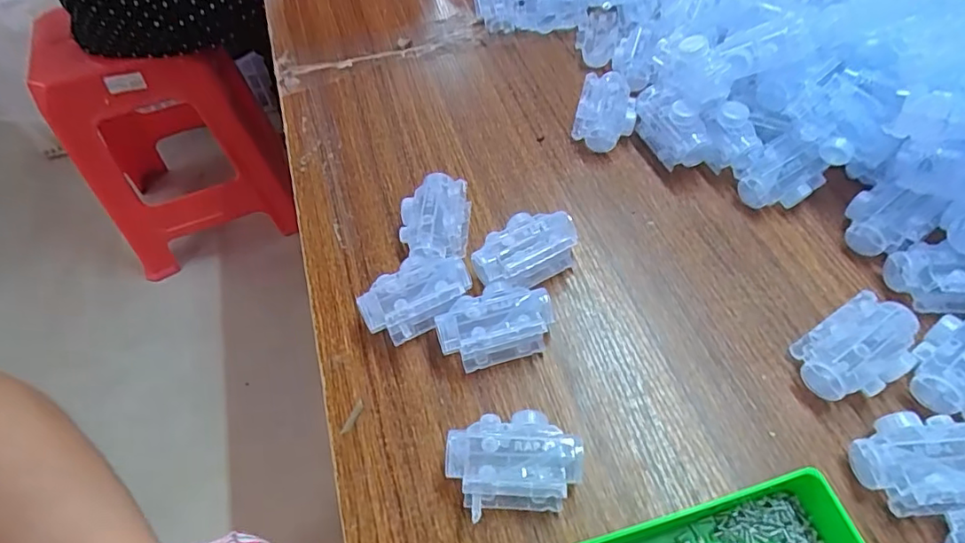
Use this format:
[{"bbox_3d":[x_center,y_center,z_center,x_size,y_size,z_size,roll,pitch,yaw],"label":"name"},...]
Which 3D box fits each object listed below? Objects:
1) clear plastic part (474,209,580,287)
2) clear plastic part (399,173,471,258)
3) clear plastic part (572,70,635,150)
[{"bbox_3d":[0.028,-0.013,0.356,0.069,0.029,0.041,-29,58,-15],"label":"clear plastic part"},{"bbox_3d":[-0.033,-0.035,0.371,0.045,0.029,0.064,0,55,4],"label":"clear plastic part"},{"bbox_3d":[0.100,-0.129,0.435,0.043,0.029,0.063,14,57,13],"label":"clear plastic part"}]

